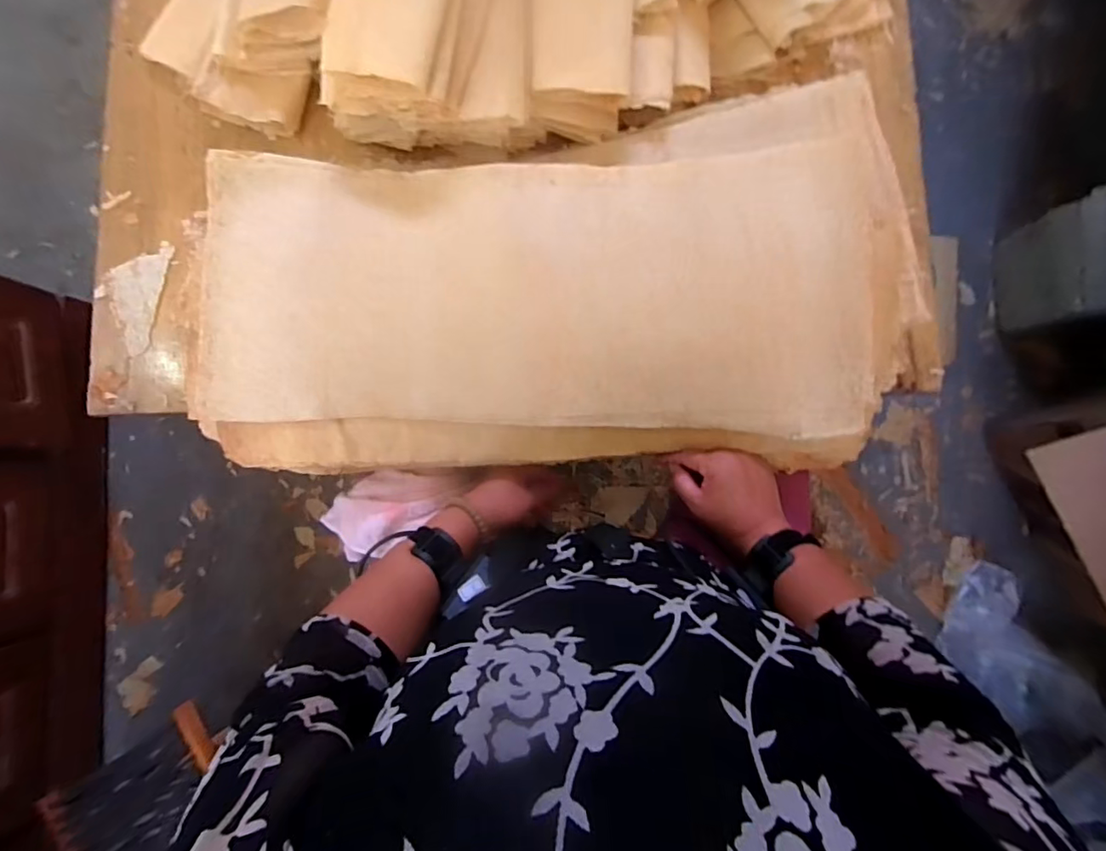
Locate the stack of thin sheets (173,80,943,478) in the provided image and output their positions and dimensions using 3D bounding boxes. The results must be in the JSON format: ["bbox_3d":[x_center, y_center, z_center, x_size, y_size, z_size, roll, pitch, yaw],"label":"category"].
[{"bbox_3d":[0.012,-0.140,0.570,0.745,0.086,0.378,-5,92,1],"label":"stack of thin sheets"}]

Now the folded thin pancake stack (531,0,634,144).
[{"bbox_3d":[0.033,-0.481,0.590,0.111,0.052,0.299,0,84,2],"label":"folded thin pancake stack"}]

